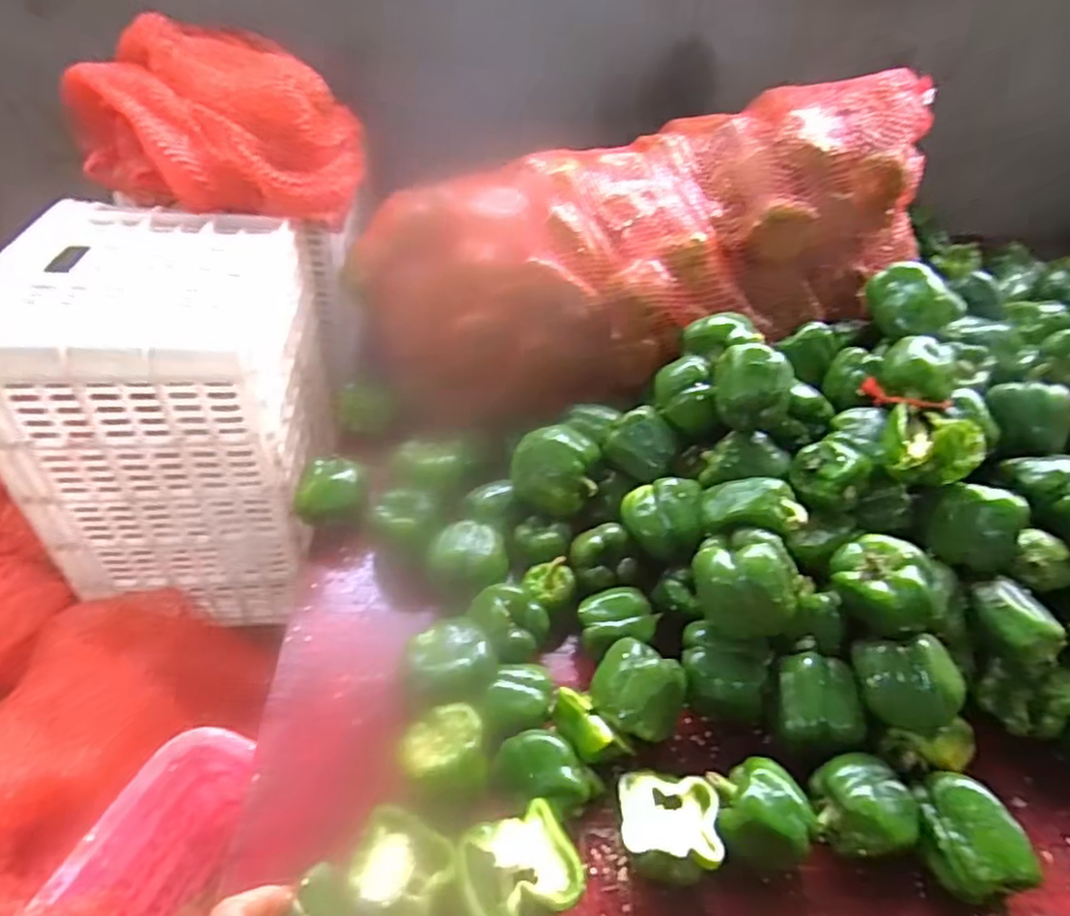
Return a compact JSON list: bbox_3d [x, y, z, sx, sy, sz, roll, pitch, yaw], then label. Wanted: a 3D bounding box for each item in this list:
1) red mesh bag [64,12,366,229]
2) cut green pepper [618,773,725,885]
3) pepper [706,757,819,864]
[{"bbox_3d":[-0.411,-0.456,0.892,0.358,0.158,0.288,16,44,13],"label":"red mesh bag"},{"bbox_3d":[0.105,0.292,0.530,0.073,0.050,0.074,7,43,3],"label":"cut green pepper"},{"bbox_3d":[0.179,0.281,0.532,0.081,0.069,0.066,9,43,5],"label":"pepper"}]

